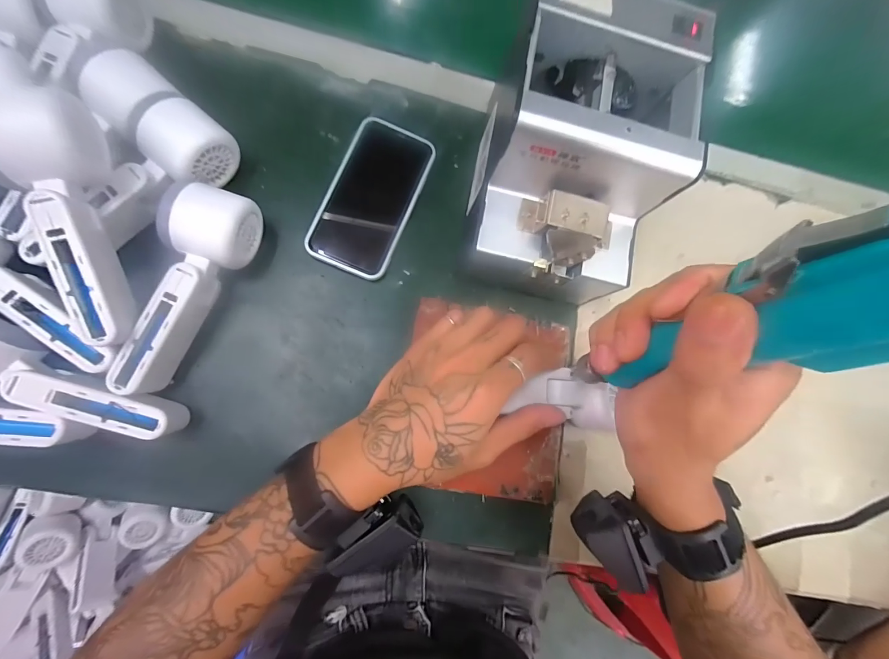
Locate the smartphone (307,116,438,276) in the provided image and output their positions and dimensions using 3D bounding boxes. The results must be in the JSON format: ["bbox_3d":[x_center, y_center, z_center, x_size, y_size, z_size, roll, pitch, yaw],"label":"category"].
[{"bbox_3d":[-0.067,-0.121,0.345,0.075,0.012,0.142,23,78,-4],"label":"smartphone"}]

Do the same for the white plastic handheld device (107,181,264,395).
[{"bbox_3d":[-0.194,-0.028,0.289,0.051,0.055,0.158,15,79,-6],"label":"white plastic handheld device"}]

